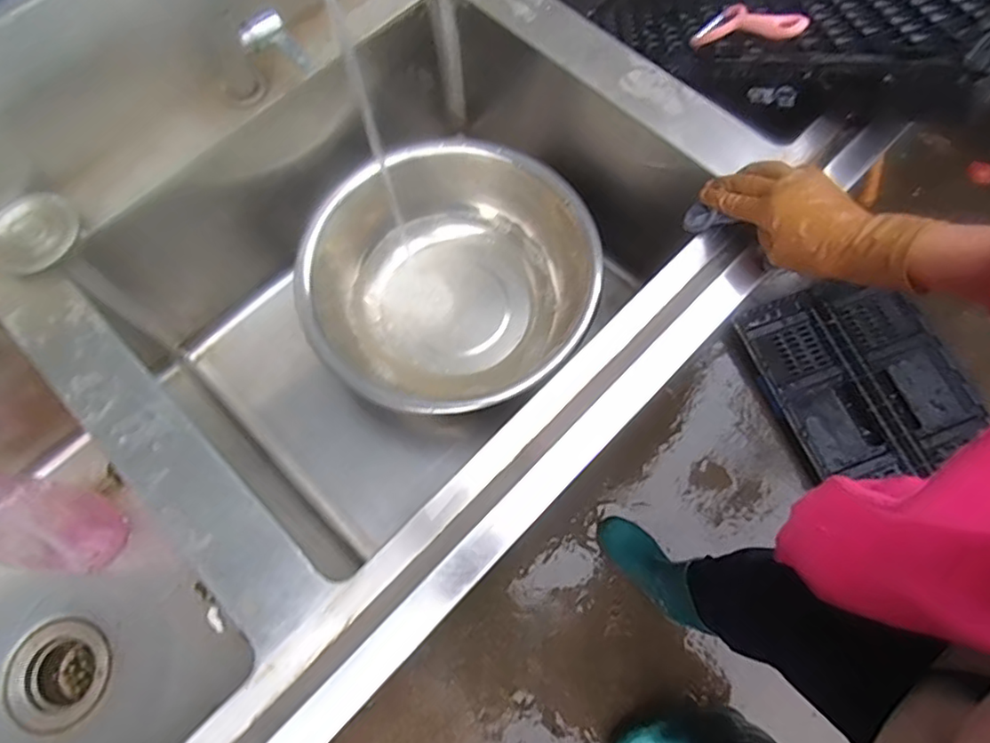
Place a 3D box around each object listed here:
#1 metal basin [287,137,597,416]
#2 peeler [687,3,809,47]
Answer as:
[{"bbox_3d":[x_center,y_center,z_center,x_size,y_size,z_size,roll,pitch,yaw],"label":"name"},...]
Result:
[{"bbox_3d":[-0.037,-0.094,0.740,0.295,0.137,0.320,0,70,0],"label":"metal basin"},{"bbox_3d":[0.284,-0.394,0.689,0.059,0.024,0.138,-35,39,-13],"label":"peeler"}]

